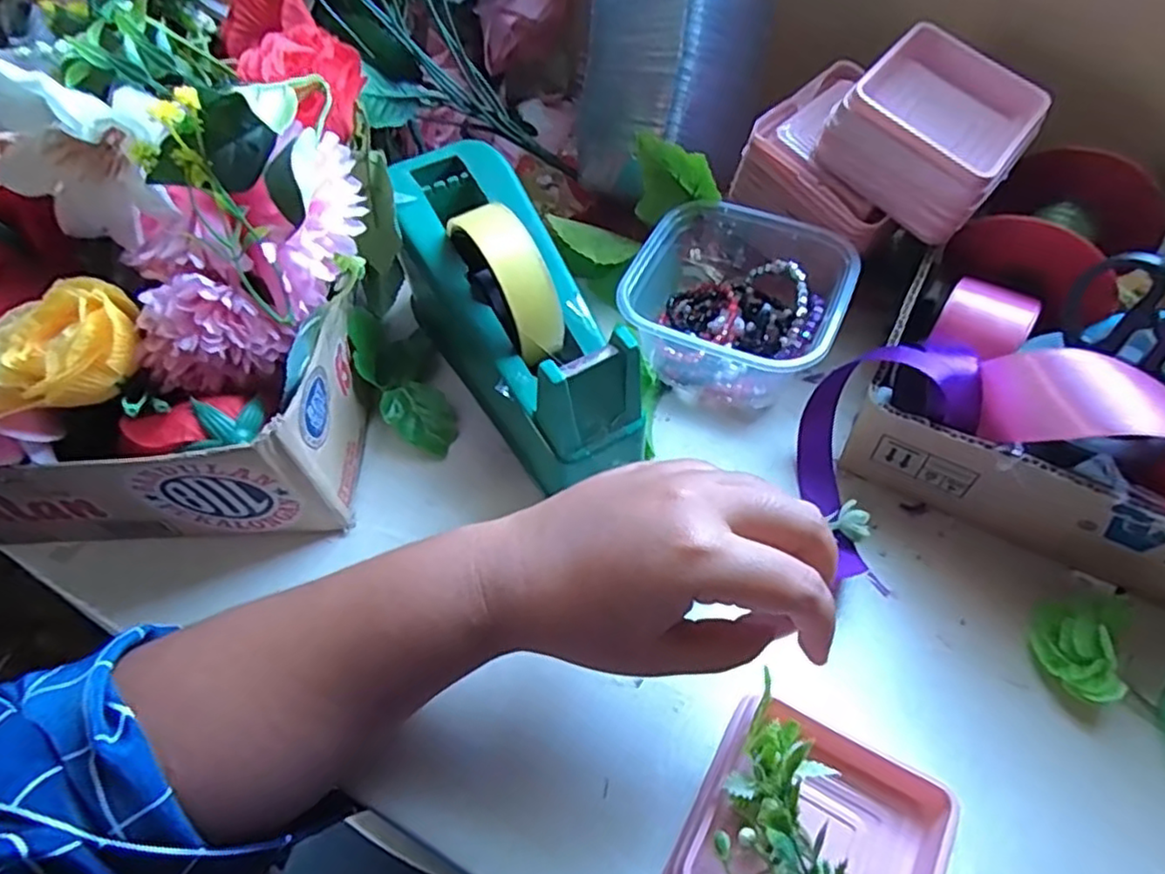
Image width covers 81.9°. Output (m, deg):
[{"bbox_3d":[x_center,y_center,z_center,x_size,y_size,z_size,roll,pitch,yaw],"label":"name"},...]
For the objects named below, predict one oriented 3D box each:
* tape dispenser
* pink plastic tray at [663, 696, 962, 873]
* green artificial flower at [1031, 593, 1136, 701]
[{"bbox_3d":[-0.043,-0.074,0.361,0.083,0.091,0.216,-26,71,-13],"label":"tape dispenser"},{"bbox_3d":[0.090,0.160,0.265,0.090,0.020,0.093,24,61,19],"label":"pink plastic tray"},{"bbox_3d":[0.223,0.091,0.301,0.032,0.021,0.047,19,59,16],"label":"green artificial flower"}]

